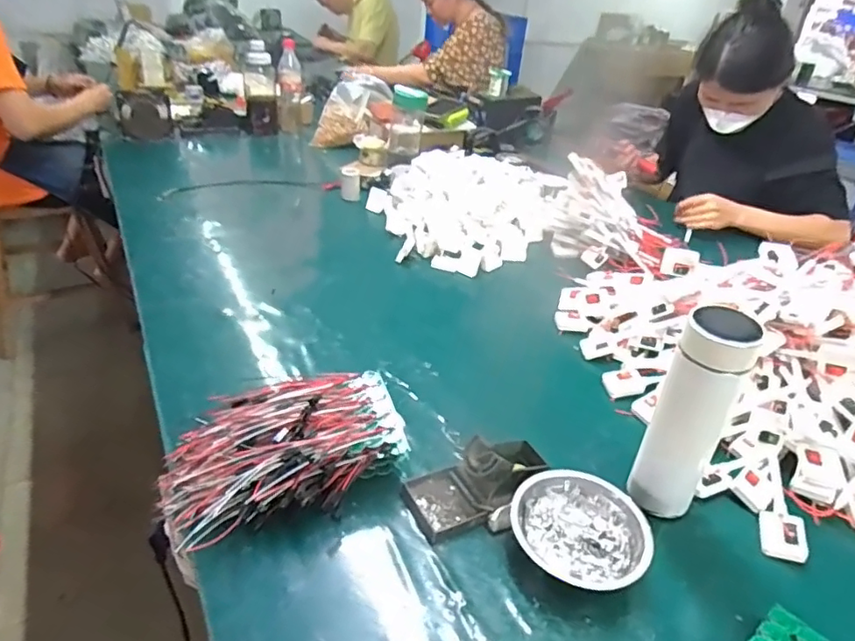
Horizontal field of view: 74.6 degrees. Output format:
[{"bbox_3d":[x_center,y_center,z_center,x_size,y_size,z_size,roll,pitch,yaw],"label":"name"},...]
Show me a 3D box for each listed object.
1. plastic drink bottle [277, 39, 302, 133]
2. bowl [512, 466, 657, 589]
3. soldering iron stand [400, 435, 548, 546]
[{"bbox_3d":[-0.389,-0.654,1.580,0.069,0.224,0.064,-2,36,-10],"label":"plastic drink bottle"},{"bbox_3d":[0.148,0.201,0.543,0.125,0.034,0.110,25,40,27],"label":"bowl"},{"bbox_3d":[0.056,0.160,0.568,0.153,0.062,0.087,-9,37,-18],"label":"soldering iron stand"}]

